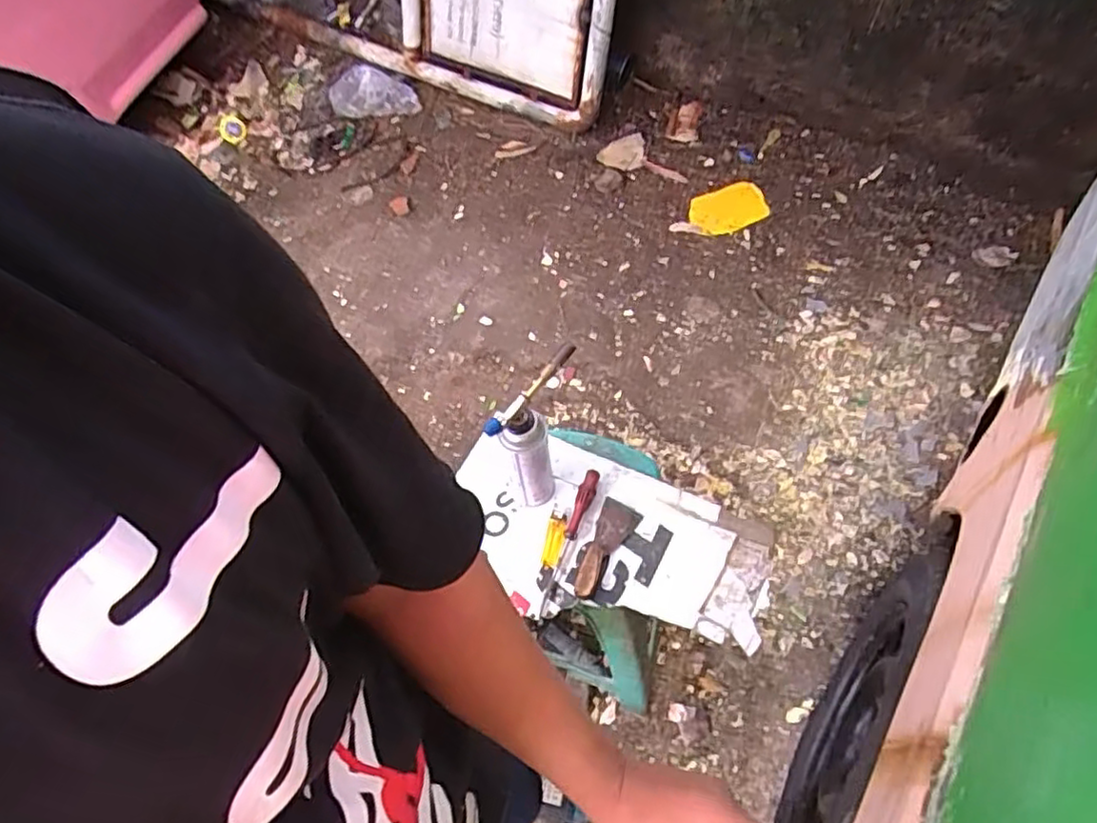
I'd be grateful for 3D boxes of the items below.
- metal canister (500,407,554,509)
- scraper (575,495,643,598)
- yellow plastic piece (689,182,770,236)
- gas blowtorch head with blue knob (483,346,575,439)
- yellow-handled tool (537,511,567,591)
[{"bbox_3d":[-0.028,0.064,0.913,0.067,0.191,0.055,-6,57,-2],"label":"metal canister"},{"bbox_3d":[0.071,0.183,0.914,0.050,0.011,0.139,27,61,18],"label":"scraper"},{"bbox_3d":[0.476,-0.541,1.798,0.192,0.048,0.149,-20,58,-11],"label":"yellow plastic piece"},{"bbox_3d":[-0.023,-0.026,0.818,0.149,0.021,0.020,-45,63,11],"label":"gas blowtorch head with blue knob"},{"bbox_3d":[0.004,0.192,0.939,0.026,0.014,0.110,11,58,9],"label":"yellow-handled tool"}]

